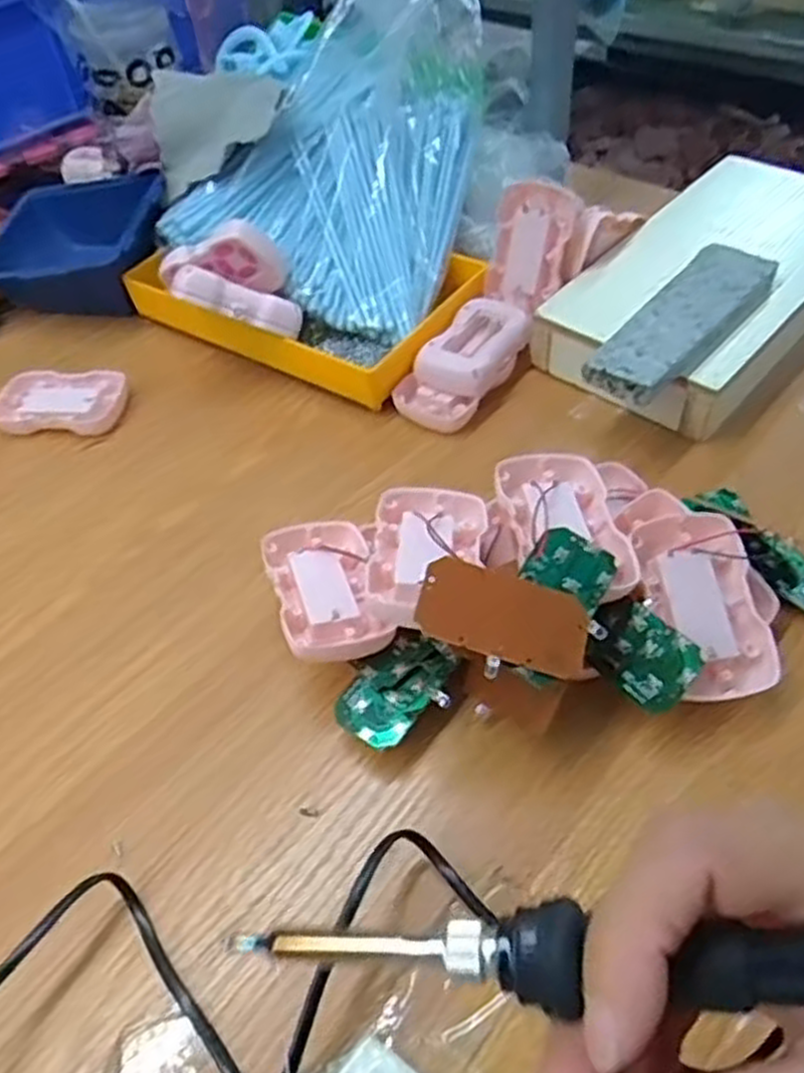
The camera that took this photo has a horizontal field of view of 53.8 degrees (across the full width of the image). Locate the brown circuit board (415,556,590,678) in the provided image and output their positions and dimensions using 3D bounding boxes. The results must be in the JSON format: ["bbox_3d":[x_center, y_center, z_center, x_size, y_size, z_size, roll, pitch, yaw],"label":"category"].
[{"bbox_3d":[0.045,0.034,0.344,0.075,0.004,0.039,18,62,-3],"label":"brown circuit board"}]

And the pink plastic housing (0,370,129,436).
[{"bbox_3d":[-0.241,-0.095,0.559,0.091,0.010,0.060,1,50,6],"label":"pink plastic housing"}]

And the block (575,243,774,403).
[{"bbox_3d":[0.175,-0.135,0.491,0.048,0.021,0.153,33,60,28],"label":"block"}]

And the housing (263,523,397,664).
[{"bbox_3d":[-0.039,0.025,0.404,0.052,0.013,0.089,-11,43,-13],"label":"housing"}]

